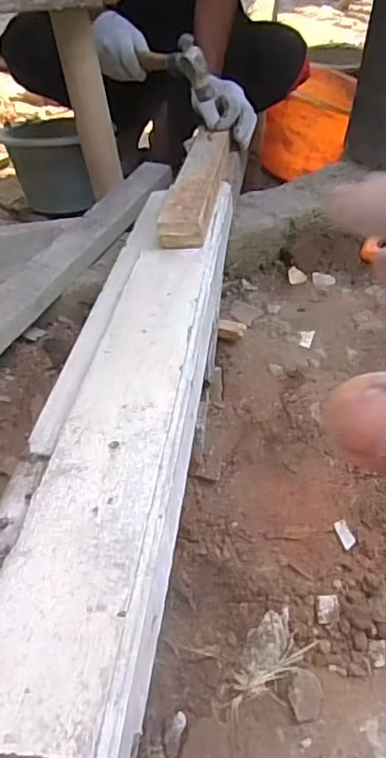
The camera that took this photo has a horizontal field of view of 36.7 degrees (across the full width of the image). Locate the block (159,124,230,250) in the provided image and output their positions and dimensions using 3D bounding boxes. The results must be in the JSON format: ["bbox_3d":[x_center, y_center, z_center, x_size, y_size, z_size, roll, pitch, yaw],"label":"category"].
[{"bbox_3d":[0.011,-0.308,0.888,0.065,0.030,0.383,6,42,5],"label":"block"}]

